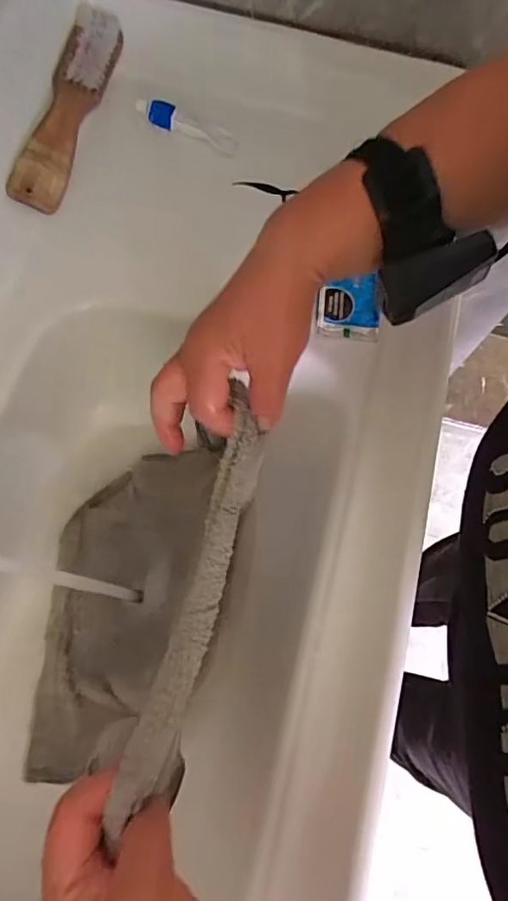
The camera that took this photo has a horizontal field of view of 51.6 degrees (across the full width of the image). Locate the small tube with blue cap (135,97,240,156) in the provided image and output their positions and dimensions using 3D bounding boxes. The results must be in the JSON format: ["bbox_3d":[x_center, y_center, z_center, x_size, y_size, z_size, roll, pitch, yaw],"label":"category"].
[{"bbox_3d":[-0.065,-0.310,0.499,0.102,0.018,0.023,21,71,5],"label":"small tube with blue cap"}]

